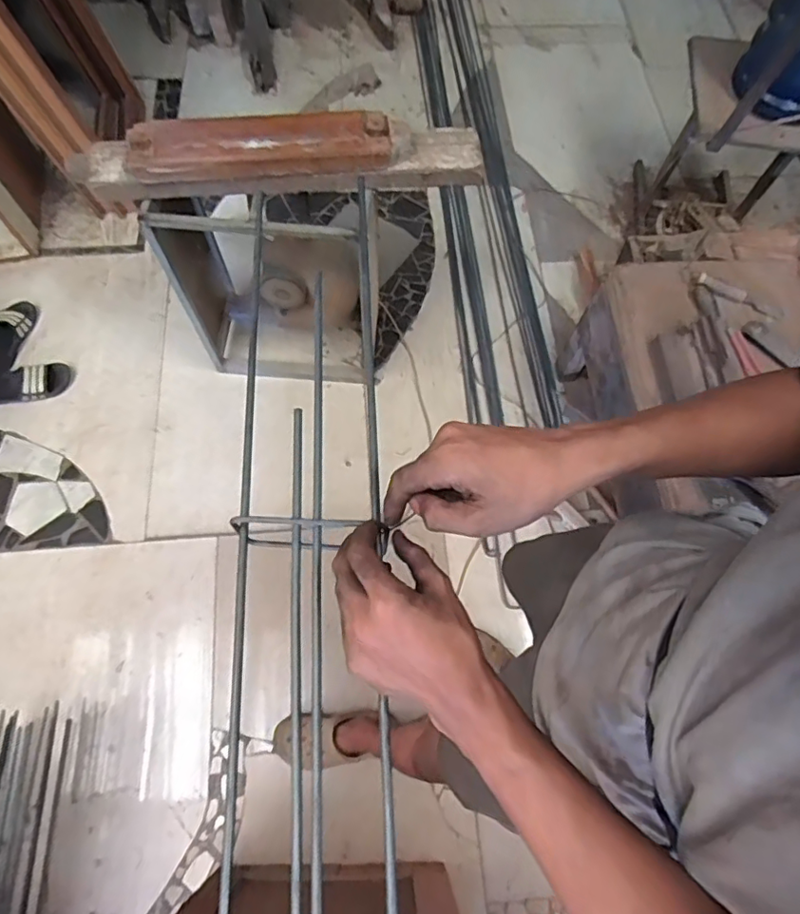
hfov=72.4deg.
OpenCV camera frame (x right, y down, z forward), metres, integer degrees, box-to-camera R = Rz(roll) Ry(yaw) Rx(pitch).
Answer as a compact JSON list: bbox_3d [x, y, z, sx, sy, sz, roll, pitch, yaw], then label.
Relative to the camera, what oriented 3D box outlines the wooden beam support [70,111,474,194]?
[{"bbox_3d":[-0.245,-0.603,1.088,0.819,0.101,0.118,-5,68,-3],"label":"wooden beam support"}]

